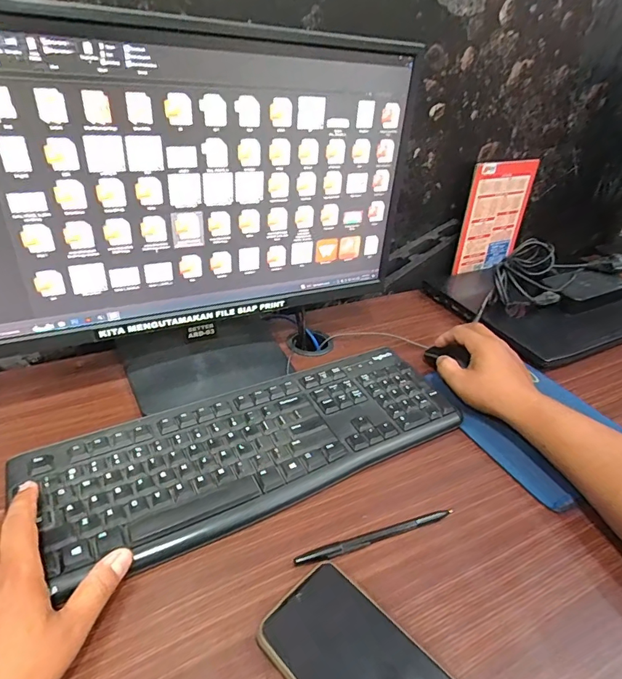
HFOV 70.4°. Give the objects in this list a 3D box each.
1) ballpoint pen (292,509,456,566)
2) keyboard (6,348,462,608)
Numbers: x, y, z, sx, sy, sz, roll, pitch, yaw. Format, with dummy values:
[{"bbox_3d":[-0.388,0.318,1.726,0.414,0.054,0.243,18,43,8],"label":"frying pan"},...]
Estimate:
[{"bbox_3d":[0.059,0.169,0.383,0.149,0.007,0.013,-10,38,-21],"label":"ballpoint pen"},{"bbox_3d":[-0.047,0.102,0.452,0.410,0.016,0.147,-14,40,-25],"label":"keyboard"}]

